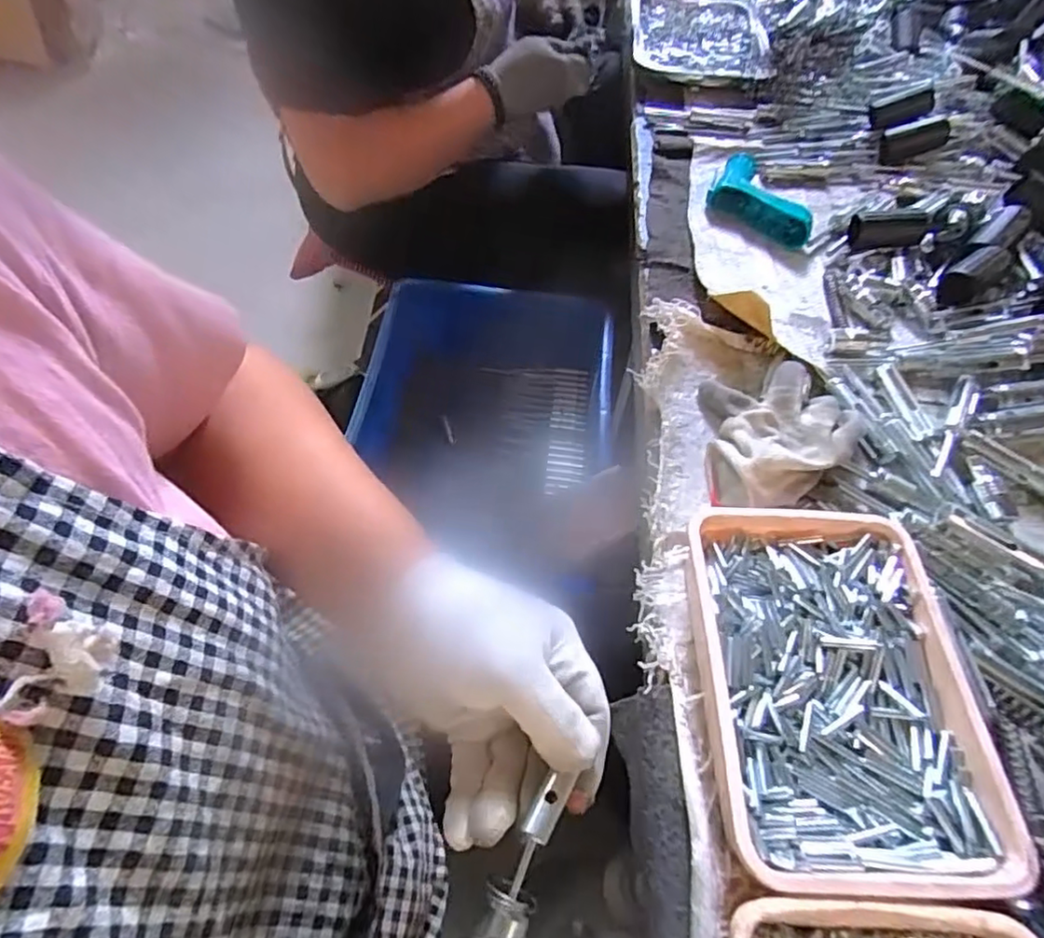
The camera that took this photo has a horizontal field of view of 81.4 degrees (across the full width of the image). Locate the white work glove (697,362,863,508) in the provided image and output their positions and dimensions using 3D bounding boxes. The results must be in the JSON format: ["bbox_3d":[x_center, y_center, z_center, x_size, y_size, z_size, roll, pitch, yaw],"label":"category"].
[{"bbox_3d":[0.192,-0.026,0.442,0.106,0.035,0.133,3,55,0],"label":"white work glove"}]

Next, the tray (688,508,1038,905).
[{"bbox_3d":[0.172,0.118,0.342,0.140,0.035,0.200,2,55,-1],"label":"tray"}]

